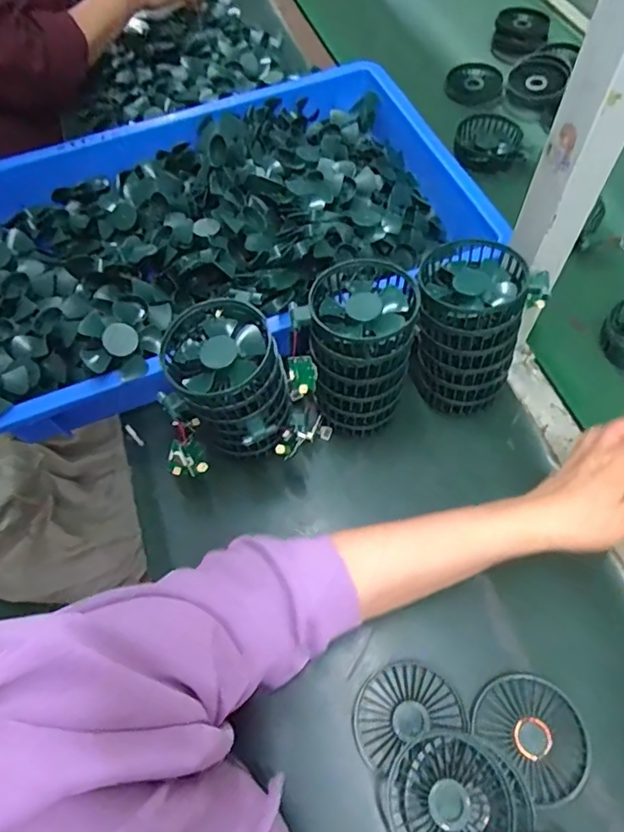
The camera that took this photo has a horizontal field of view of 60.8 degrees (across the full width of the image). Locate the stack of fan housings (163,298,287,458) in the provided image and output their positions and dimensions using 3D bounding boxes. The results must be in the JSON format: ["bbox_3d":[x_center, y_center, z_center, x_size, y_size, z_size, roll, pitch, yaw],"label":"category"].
[{"bbox_3d":[-0.073,-0.026,0.476,0.093,0.116,0.111,-28,64,-13],"label":"stack of fan housings"}]

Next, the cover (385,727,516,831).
[{"bbox_3d":[0.100,0.282,0.388,0.083,0.025,0.090,30,66,16],"label":"cover"}]

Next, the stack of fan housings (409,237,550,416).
[{"bbox_3d":[0.147,-0.079,0.508,0.104,0.143,0.104,22,64,13],"label":"stack of fan housings"}]

